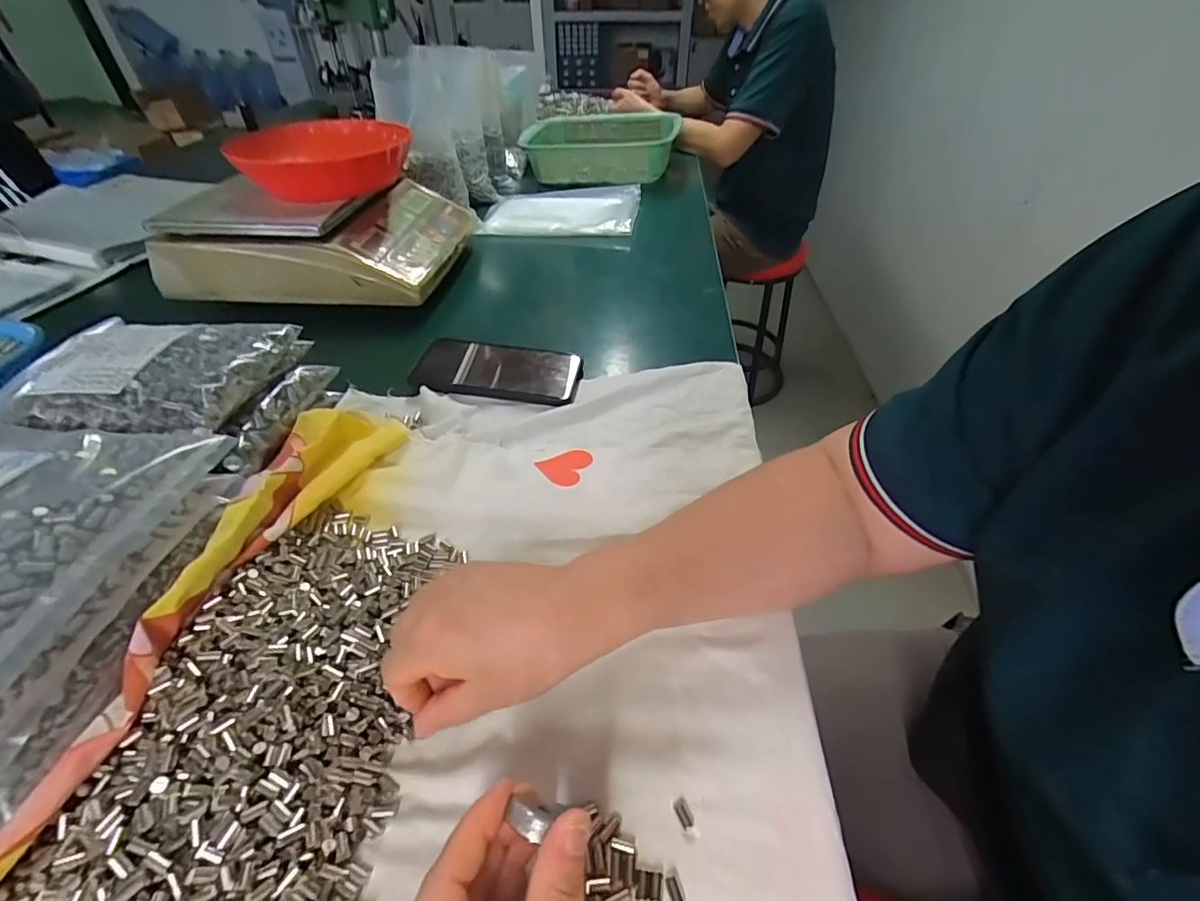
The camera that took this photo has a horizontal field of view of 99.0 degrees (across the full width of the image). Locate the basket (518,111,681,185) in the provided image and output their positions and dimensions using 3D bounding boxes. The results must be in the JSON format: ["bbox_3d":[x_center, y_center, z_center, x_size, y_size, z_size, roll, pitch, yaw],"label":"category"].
[{"bbox_3d":[-0.007,-0.573,0.970,0.261,0.089,0.224,2,44,2],"label":"basket"}]

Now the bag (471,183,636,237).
[{"bbox_3d":[-0.063,-0.402,0.852,0.250,0.032,0.185,3,44,3],"label":"bag"}]

